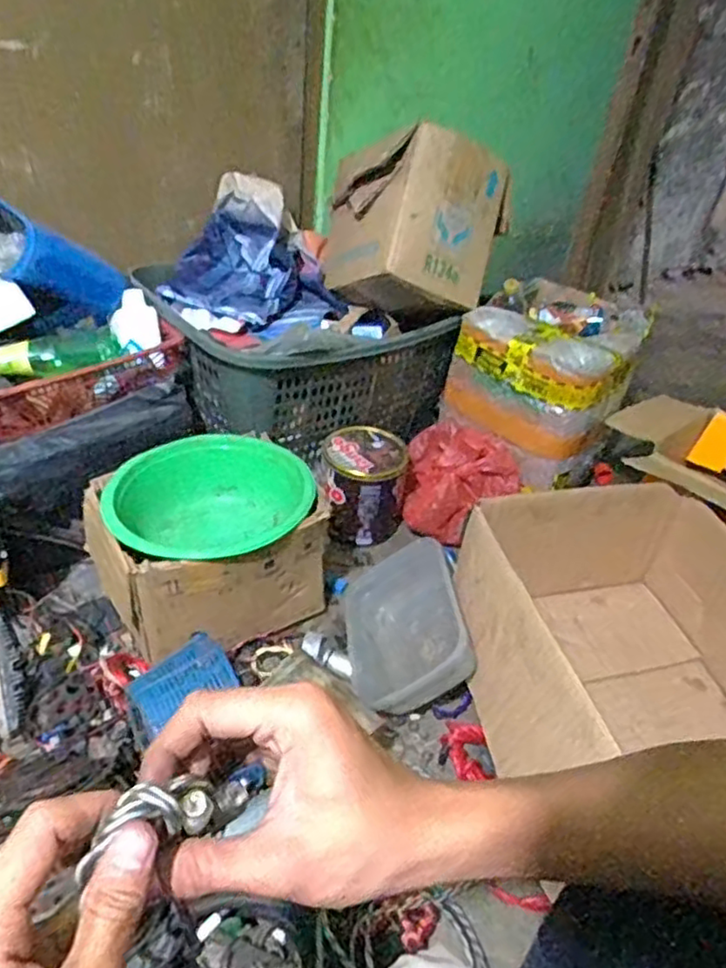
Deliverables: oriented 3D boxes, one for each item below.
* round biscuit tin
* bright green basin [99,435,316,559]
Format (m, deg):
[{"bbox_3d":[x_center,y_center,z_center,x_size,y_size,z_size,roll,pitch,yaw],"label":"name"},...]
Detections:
[{"bbox_3d":[-0.002,0.003,1.182,0.147,0.136,0.159,8,37,1],"label":"round biscuit tin"},{"bbox_3d":[-0.216,0.052,0.954,0.273,0.126,0.228,-15,43,-27],"label":"bright green basin"}]

